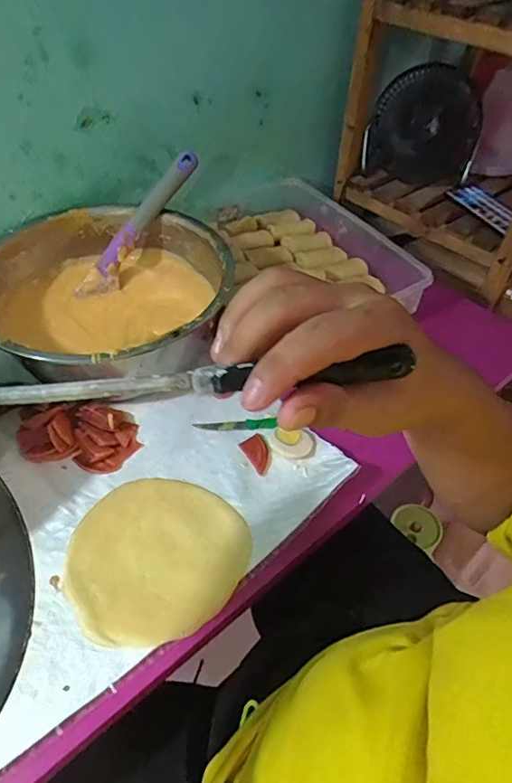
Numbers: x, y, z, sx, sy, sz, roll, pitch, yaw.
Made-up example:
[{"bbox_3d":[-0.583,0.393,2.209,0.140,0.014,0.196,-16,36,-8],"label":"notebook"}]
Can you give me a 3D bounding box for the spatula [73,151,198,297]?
[{"bbox_3d":[-0.159,-0.224,0.694,0.028,0.038,0.240,32,84,25],"label":"spatula"}]

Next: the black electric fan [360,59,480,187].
[{"bbox_3d":[0.293,-0.472,0.887,0.183,0.177,0.105,12,48,9],"label":"black electric fan"}]

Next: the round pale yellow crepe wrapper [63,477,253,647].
[{"bbox_3d":[-0.096,0.155,0.496,0.168,0.005,0.160,1,47,-1],"label":"round pale yellow crepe wrapper"}]

